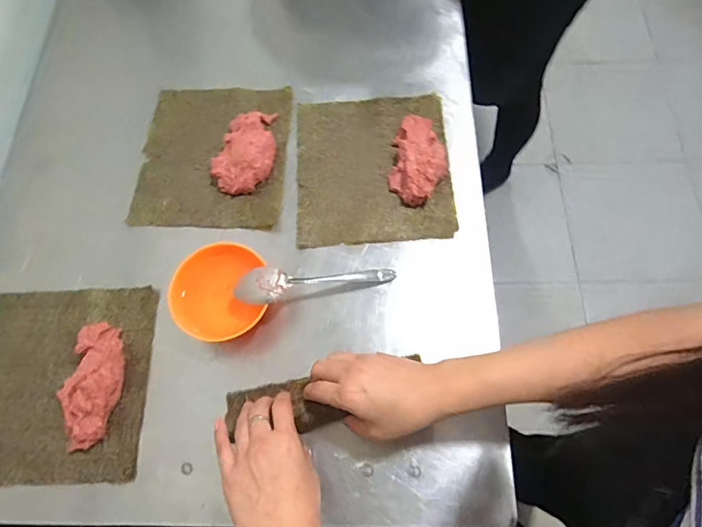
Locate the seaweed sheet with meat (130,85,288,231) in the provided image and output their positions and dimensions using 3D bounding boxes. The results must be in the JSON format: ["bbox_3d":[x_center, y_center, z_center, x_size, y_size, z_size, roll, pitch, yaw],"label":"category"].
[{"bbox_3d":[-0.175,-0.143,0.588,0.182,0.028,0.198,3,68,4],"label":"seaweed sheet with meat"}]

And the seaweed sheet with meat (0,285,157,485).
[{"bbox_3d":[-0.312,0.119,0.489,0.181,0.034,0.202,-4,68,1],"label":"seaweed sheet with meat"}]

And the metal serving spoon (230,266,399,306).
[{"bbox_3d":[-0.035,0.018,0.497,0.169,0.013,0.038,-4,67,-15],"label":"metal serving spoon"}]

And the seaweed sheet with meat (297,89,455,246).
[{"bbox_3d":[0.027,-0.126,0.570,0.183,0.029,0.206,-3,68,2],"label":"seaweed sheet with meat"}]

